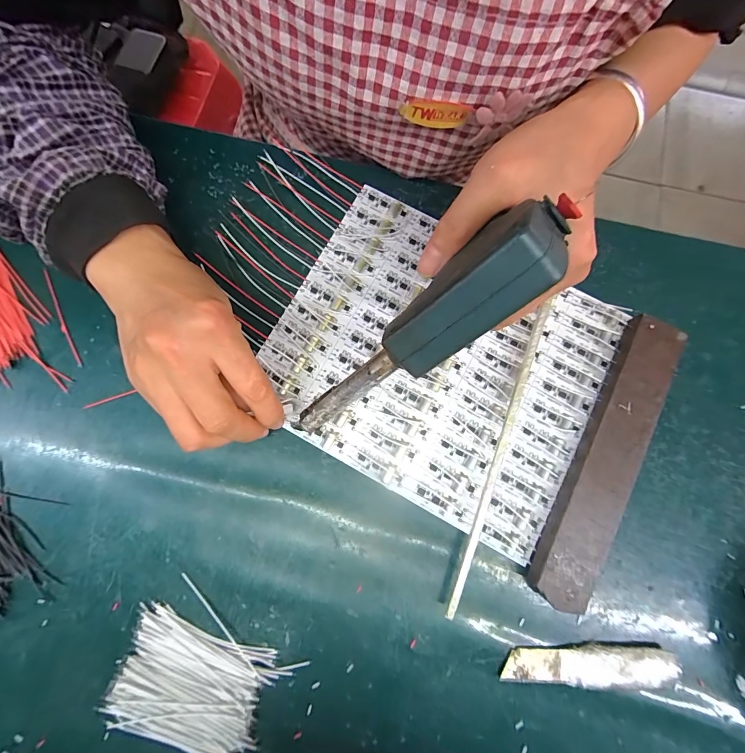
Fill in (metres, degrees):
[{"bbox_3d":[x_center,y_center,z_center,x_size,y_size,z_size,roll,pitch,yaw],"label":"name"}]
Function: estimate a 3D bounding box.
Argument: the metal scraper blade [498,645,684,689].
[{"bbox_3d":[0.132,0.176,0.223,0.102,0.006,0.022,0,74,5],"label":"metal scraper blade"}]

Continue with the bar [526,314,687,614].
[{"bbox_3d":[0.160,0.052,0.244,0.037,0.018,0.200,27,80,5],"label":"bar"}]

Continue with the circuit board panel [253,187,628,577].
[{"bbox_3d":[0.046,-0.015,0.266,0.228,0.008,0.192,29,80,5],"label":"circuit board panel"}]

